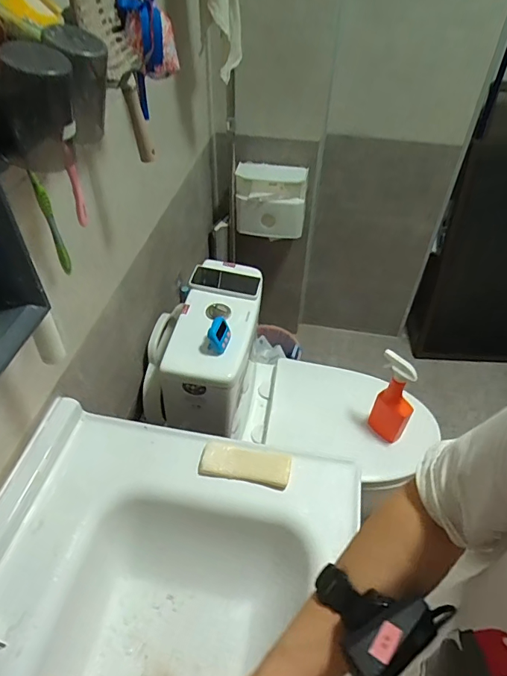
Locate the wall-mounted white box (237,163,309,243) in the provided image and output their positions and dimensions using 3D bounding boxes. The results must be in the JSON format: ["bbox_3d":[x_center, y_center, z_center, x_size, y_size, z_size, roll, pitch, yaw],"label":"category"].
[{"bbox_3d":[0.055,-0.433,1.427,0.212,0.220,0.116,3,46,1],"label":"wall-mounted white box"}]

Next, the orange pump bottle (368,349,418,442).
[{"bbox_3d":[0.331,0.151,1.070,0.107,0.255,0.057,26,51,22],"label":"orange pump bottle"}]

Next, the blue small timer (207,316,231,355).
[{"bbox_3d":[-0.068,-0.007,0.897,0.035,0.049,0.057,18,48,15],"label":"blue small timer"}]

